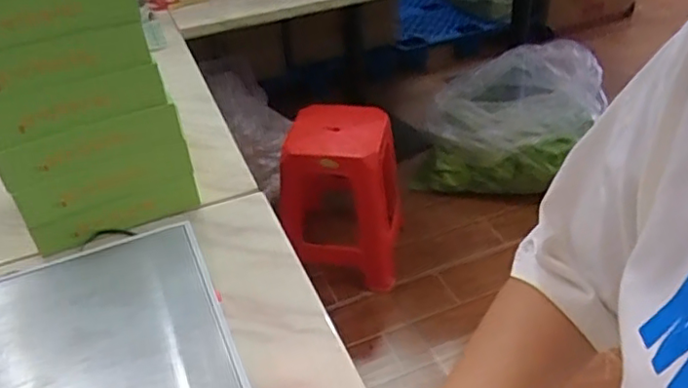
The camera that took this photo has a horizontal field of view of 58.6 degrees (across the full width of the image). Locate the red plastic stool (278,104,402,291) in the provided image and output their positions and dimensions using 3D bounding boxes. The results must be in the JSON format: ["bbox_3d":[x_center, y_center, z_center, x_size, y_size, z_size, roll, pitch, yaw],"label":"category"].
[{"bbox_3d":[-0.003,-0.001,1.809,0.316,0.455,0.316,0,38,6],"label":"red plastic stool"}]

